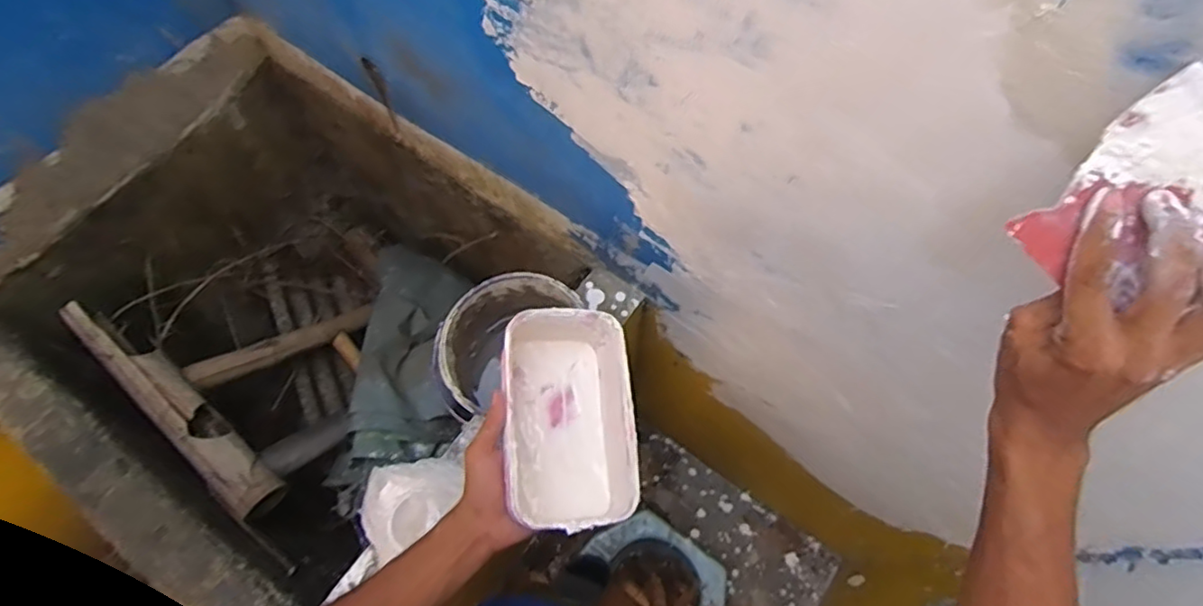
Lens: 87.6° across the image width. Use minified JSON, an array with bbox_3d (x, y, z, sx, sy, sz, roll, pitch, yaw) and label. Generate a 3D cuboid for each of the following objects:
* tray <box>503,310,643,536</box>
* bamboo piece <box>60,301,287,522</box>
[{"bbox_3d":[-0.034,0.107,0.579,0.114,0.083,0.200,2,70,-16],"label":"tray"},{"bbox_3d":[-0.707,0.165,1.034,0.479,0.080,0.075,40,73,15],"label":"bamboo piece"}]

